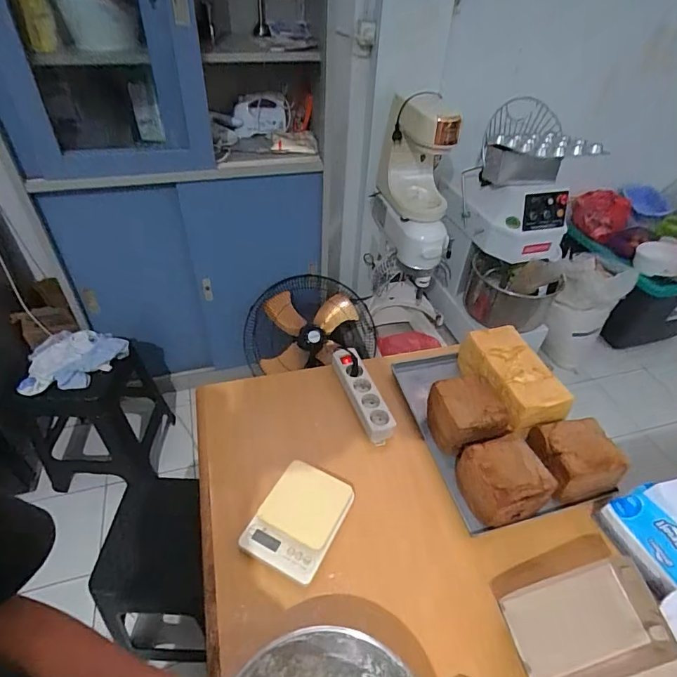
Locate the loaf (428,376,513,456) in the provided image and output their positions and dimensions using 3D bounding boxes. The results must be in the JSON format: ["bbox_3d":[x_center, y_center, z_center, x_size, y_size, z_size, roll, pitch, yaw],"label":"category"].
[{"bbox_3d":[0.254,0.148,0.869,0.138,0.111,0.125,-7,44,-11],"label":"loaf"}]

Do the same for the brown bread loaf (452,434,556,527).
[{"bbox_3d":[0.279,0.241,0.754,0.131,0.077,0.116,-11,45,-15],"label":"brown bread loaf"}]

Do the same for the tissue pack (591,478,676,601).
[{"bbox_3d":[0.536,0.320,0.687,0.145,0.098,0.189,-7,44,-11],"label":"tissue pack"}]

